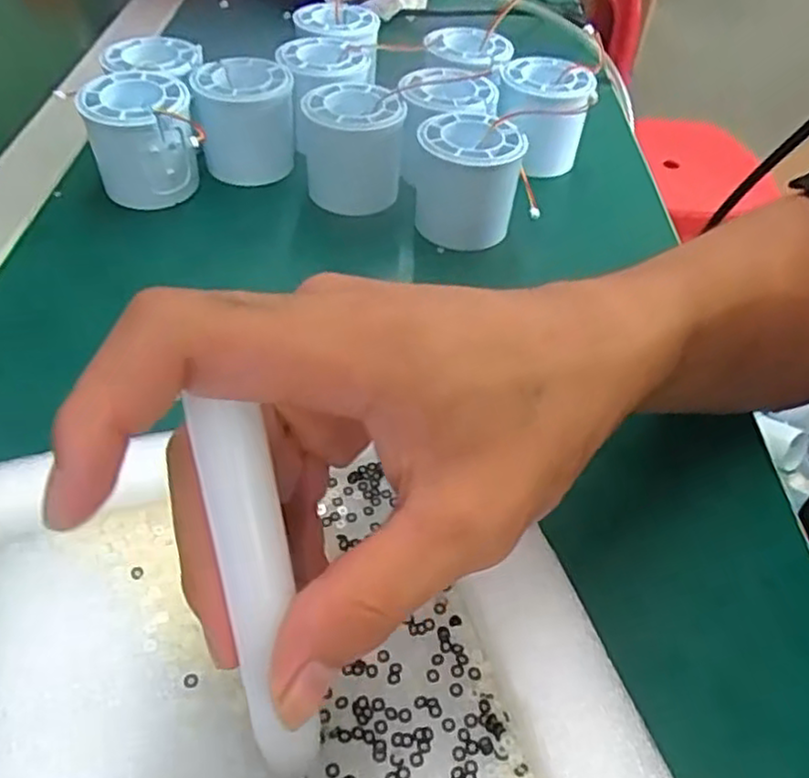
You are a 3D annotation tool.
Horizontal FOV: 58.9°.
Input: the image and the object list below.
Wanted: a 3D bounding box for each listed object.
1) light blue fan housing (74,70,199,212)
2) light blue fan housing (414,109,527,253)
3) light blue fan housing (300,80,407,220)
[{"bbox_3d":[-0.142,-0.134,0.389,0.052,0.057,0.051,-13,48,-17],"label":"light blue fan housing"},{"bbox_3d":[0.032,-0.109,0.378,0.050,0.055,0.050,3,45,-2],"label":"light blue fan housing"},{"bbox_3d":[-0.029,-0.132,0.400,0.053,0.057,0.055,3,45,-2],"label":"light blue fan housing"}]

